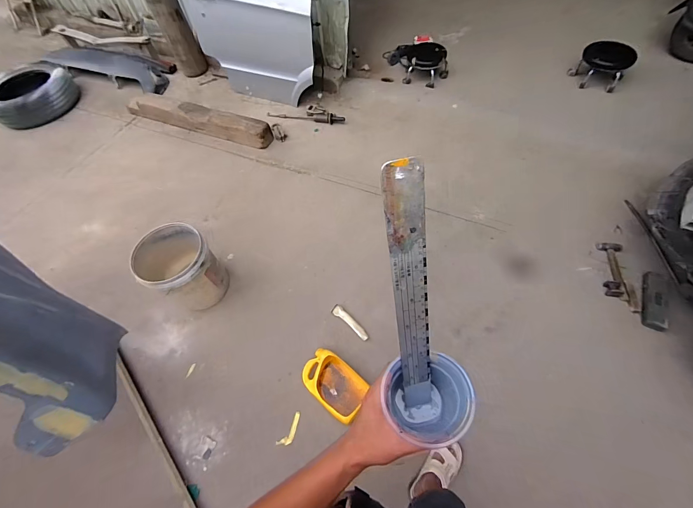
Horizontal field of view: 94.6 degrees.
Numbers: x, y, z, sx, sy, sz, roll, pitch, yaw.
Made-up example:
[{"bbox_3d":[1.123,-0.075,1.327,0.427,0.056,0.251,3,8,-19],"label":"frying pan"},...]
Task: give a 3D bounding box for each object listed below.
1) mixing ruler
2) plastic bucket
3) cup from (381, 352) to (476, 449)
[{"bbox_3d":[0.064,0.059,0.310,0.031,0.304,0.004,-13,33,-4],"label":"mixing ruler"},{"bbox_3d":[-0.744,0.068,1.484,0.305,0.365,0.277,31,66,20],"label":"plastic bucket"},{"bbox_3d":[0.087,0.163,0.360,0.089,0.083,0.083,-1,64,2],"label":"cup"}]

